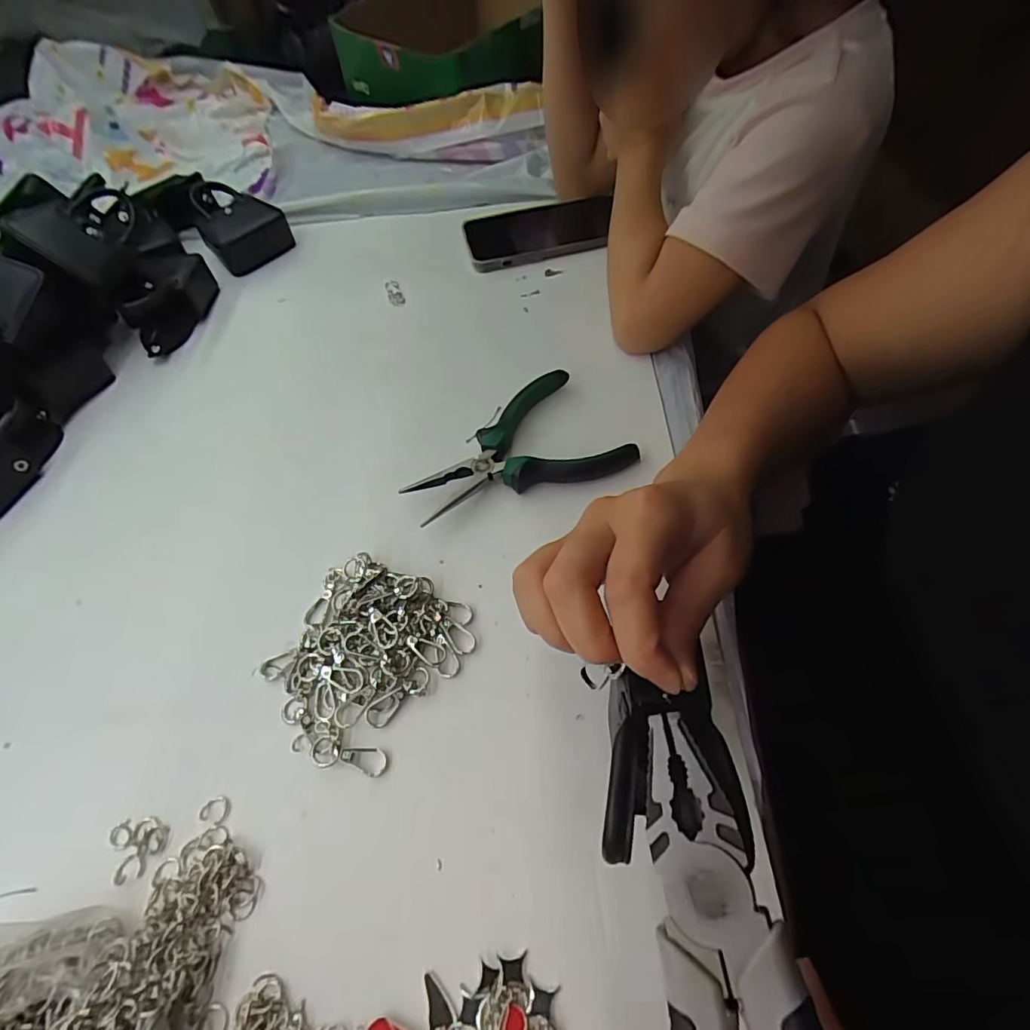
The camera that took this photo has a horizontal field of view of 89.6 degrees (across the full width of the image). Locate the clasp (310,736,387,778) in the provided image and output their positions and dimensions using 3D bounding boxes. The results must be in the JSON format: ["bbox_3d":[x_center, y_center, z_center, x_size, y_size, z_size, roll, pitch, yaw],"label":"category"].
[{"bbox_3d":[-0.087,0.127,0.271,0.041,0.004,0.015,8,57,10],"label":"clasp"}]

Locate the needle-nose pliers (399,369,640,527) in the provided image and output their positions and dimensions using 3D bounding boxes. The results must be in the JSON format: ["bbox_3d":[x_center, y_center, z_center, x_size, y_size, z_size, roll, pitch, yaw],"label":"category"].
[{"bbox_3d":[0.002,-0.036,0.361,0.145,0.025,0.093,-33,59,-17],"label":"needle-nose pliers"}]

